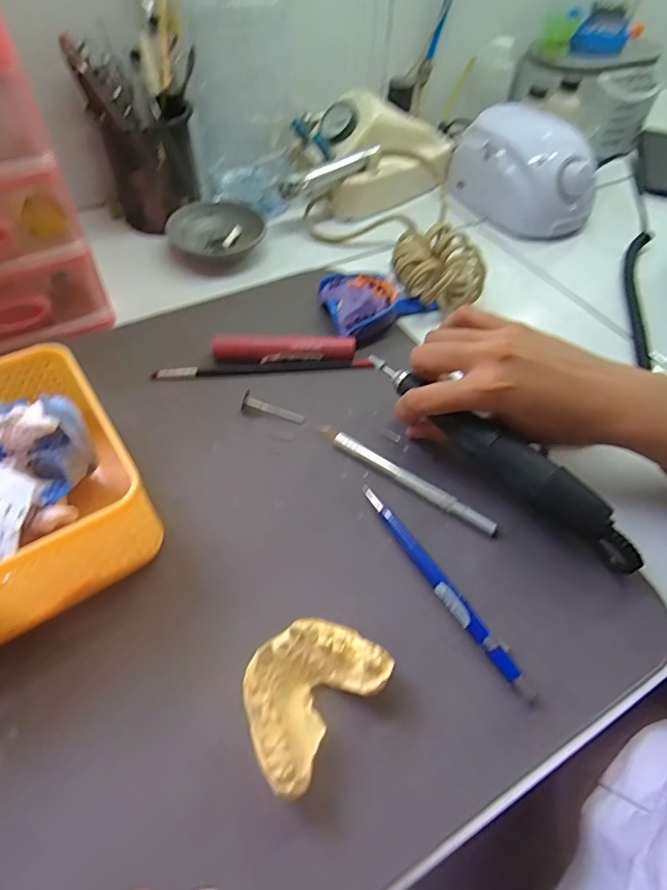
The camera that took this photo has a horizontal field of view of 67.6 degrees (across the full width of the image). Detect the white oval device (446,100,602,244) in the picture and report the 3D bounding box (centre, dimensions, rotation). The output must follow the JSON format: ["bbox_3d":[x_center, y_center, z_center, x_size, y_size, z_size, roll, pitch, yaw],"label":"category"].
[{"bbox_3d":[0.199,-0.289,0.525,0.081,0.080,0.148,-24,56,-22],"label":"white oval device"}]

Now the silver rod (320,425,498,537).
[{"bbox_3d":[0.045,0.021,0.318,0.125,0.011,0.009,29,54,19],"label":"silver rod"}]

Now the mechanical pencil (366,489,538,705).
[{"bbox_3d":[0.058,0.076,0.278,0.013,0.012,0.138,-28,57,-24],"label":"mechanical pencil"}]

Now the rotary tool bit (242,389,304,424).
[{"bbox_3d":[-0.042,-0.025,0.346,0.044,0.010,0.013,16,51,9],"label":"rotary tool bit"}]

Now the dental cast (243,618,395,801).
[{"bbox_3d":[-0.013,0.116,0.236,0.051,0.033,0.069,36,57,23],"label":"dental cast"}]

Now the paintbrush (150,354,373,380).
[{"bbox_3d":[-0.052,-0.060,0.373,0.160,0.004,0.012,-3,51,-7],"label":"paintbrush"}]

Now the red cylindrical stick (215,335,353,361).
[{"bbox_3d":[-0.036,-0.072,0.375,0.105,0.016,0.011,0,50,-4],"label":"red cylindrical stick"}]

